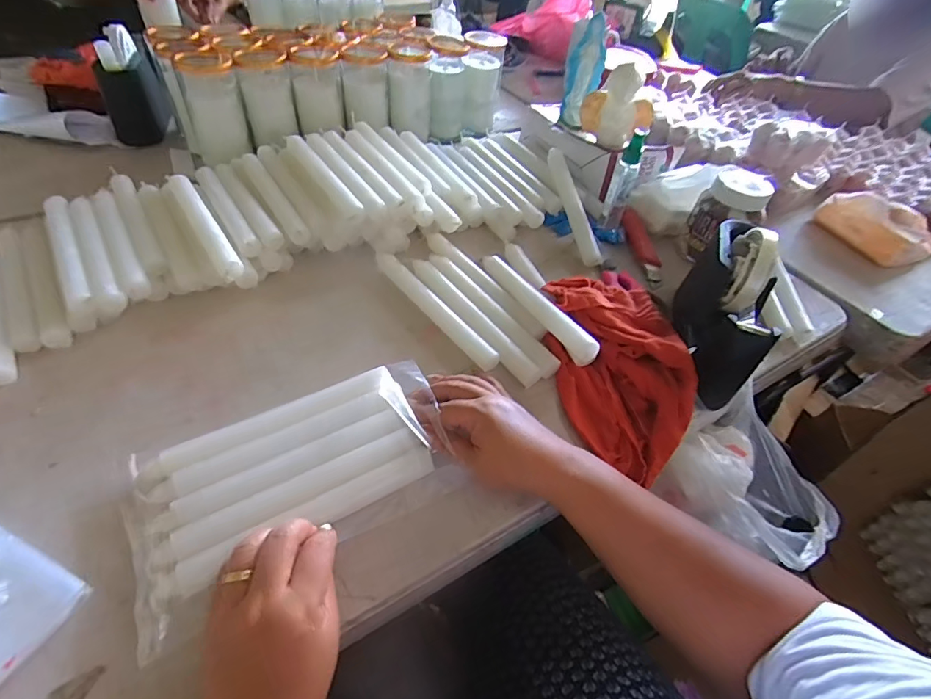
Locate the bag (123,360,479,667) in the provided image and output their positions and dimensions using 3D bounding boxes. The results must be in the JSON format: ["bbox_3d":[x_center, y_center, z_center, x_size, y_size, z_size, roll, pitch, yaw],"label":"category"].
[{"bbox_3d":[-0.127,0.094,0.354,0.229,0.025,0.131,-23,53,-23],"label":"bag"}]

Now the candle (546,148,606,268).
[{"bbox_3d":[0.142,-0.190,0.615,0.023,0.020,0.197,-7,63,-10],"label":"candle"}]

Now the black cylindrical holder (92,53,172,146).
[{"bbox_3d":[-0.503,-0.384,0.710,0.072,0.091,0.087,-11,49,-13],"label":"black cylindrical holder"}]

